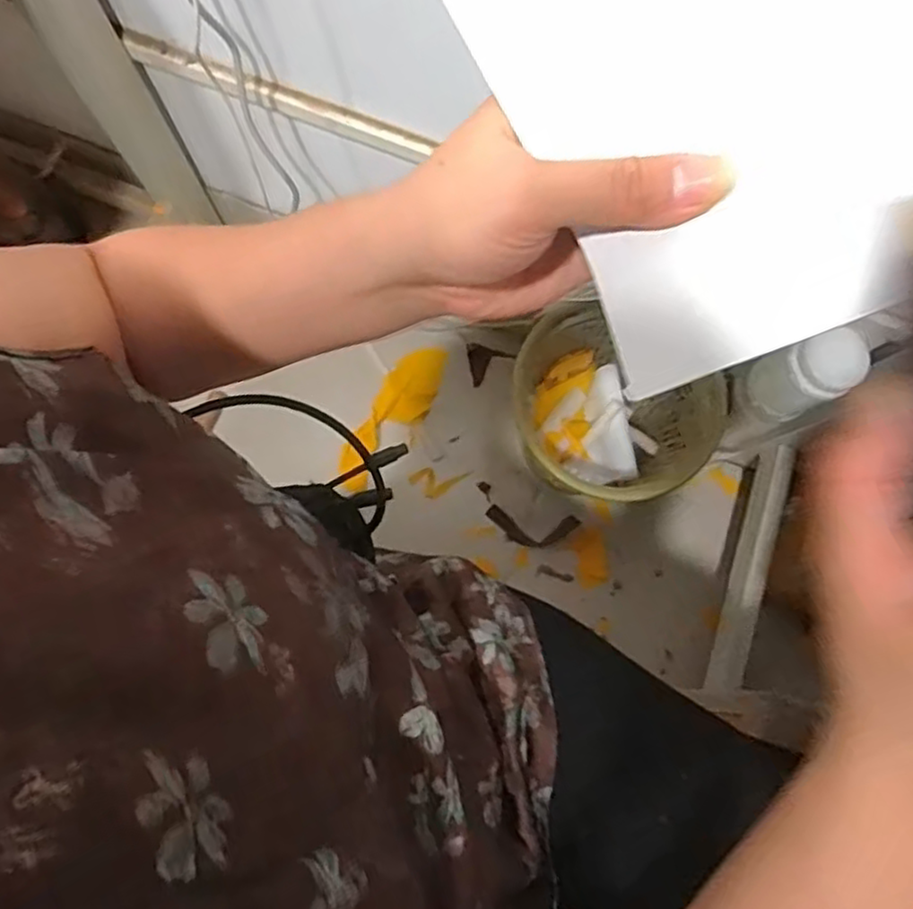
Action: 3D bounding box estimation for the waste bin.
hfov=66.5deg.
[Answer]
[{"bbox_3d":[0.207,-0.040,0.997,0.265,0.253,0.226,21,80,4],"label":"waste bin"}]

